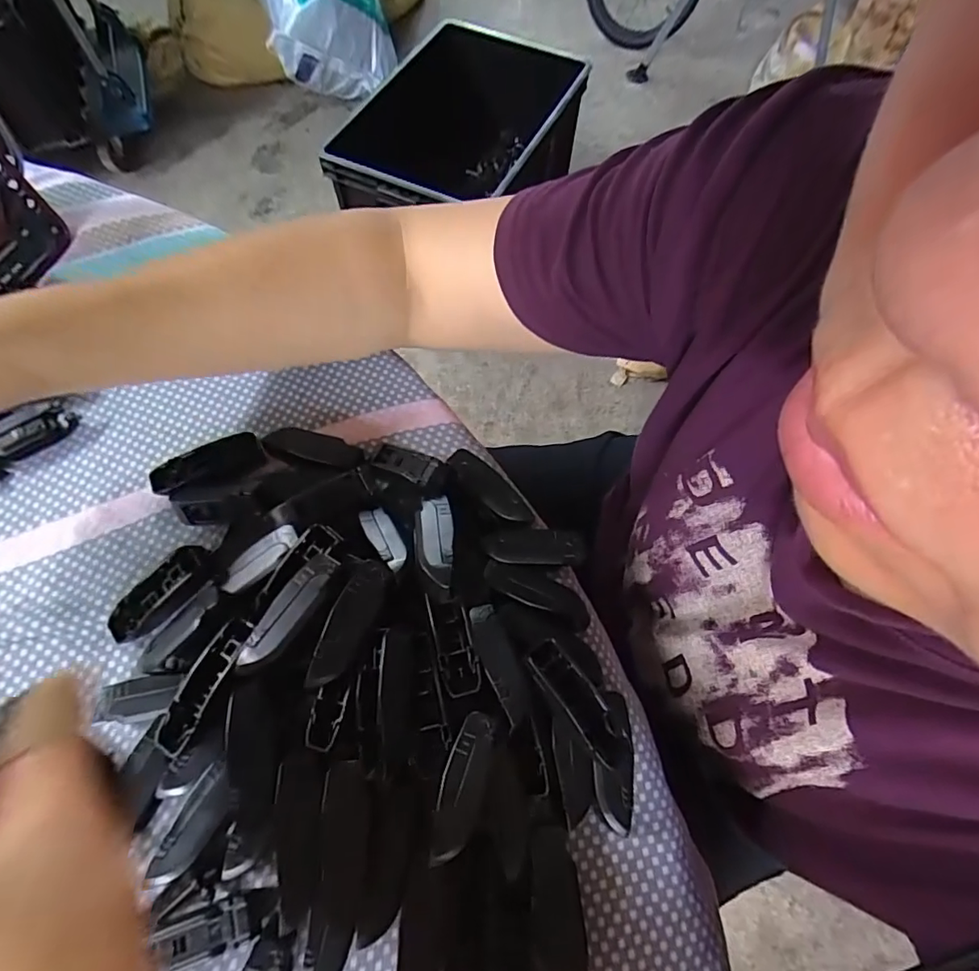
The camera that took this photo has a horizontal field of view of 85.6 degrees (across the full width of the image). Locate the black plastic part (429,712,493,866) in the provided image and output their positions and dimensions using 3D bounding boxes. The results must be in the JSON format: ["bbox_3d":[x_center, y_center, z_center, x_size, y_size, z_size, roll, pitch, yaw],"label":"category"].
[{"bbox_3d":[-0.009,0.118,0.207,0.017,0.004,0.052,14,66,3],"label":"black plastic part"}]

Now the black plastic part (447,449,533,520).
[{"bbox_3d":[0.001,0.000,0.279,0.052,0.004,0.022,35,54,5],"label":"black plastic part"}]

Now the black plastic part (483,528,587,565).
[{"bbox_3d":[0.023,0.030,0.266,0.051,0.004,0.018,2,66,-3],"label":"black plastic part"}]

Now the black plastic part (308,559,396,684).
[{"bbox_3d":[-0.056,0.057,0.220,0.017,0.012,0.053,22,66,7],"label":"black plastic part"}]

